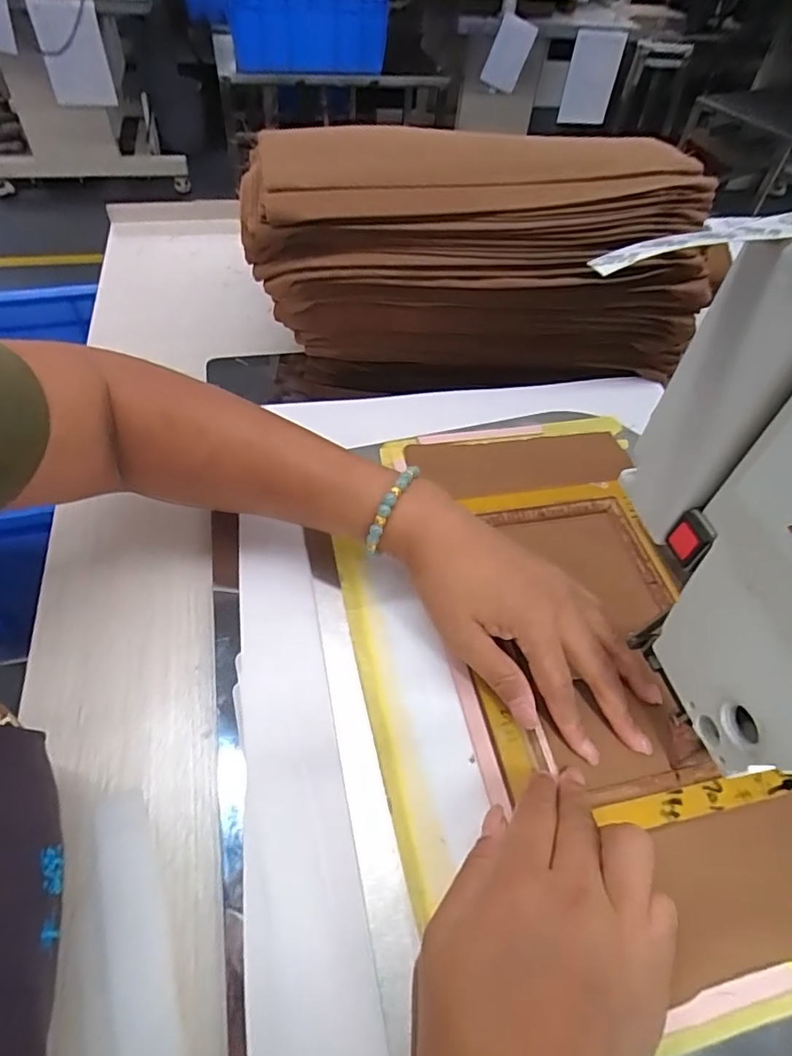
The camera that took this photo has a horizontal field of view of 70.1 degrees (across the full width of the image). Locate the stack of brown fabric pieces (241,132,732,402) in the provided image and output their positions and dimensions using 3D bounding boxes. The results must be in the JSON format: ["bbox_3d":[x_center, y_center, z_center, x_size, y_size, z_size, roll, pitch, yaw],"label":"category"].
[{"bbox_3d":[0.064,-0.229,0.508,0.362,0.168,0.172,-6,53,-9],"label":"stack of brown fabric pieces"}]

